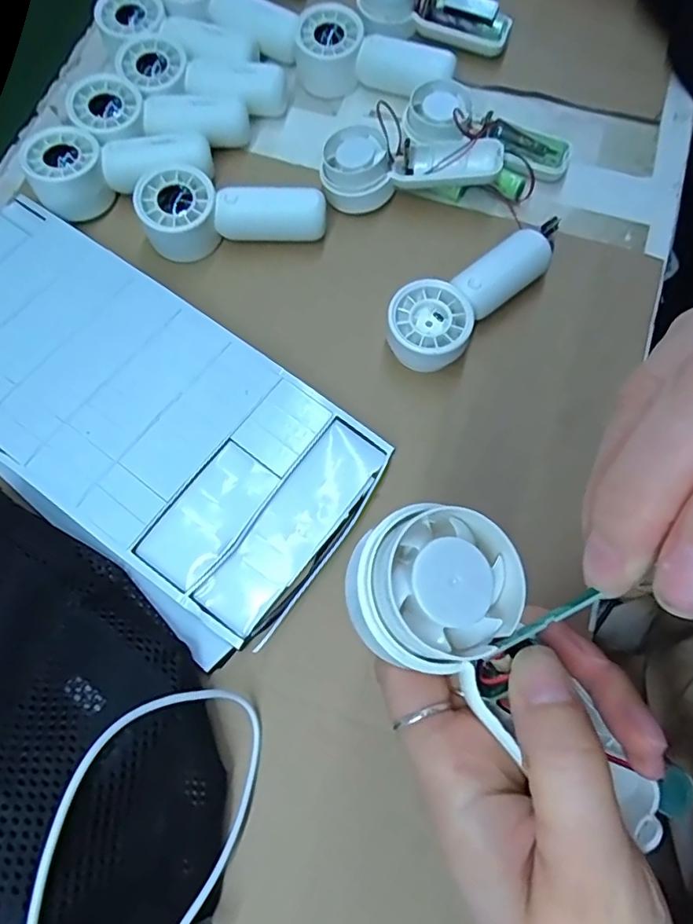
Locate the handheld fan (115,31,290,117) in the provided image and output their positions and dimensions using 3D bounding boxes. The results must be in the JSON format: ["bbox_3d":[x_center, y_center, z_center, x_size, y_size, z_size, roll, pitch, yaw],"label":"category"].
[{"bbox_3d":[-0.100,-0.256,0.381,0.111,0.032,0.048,14,74,5],"label":"handheld fan"}]

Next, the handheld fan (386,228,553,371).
[{"bbox_3d":[0.069,-0.097,0.327,0.046,0.032,0.109,42,78,13],"label":"handheld fan"}]

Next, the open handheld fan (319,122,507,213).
[{"bbox_3d":[0.039,-0.182,0.352,0.107,0.034,0.044,6,73,3],"label":"open handheld fan"}]

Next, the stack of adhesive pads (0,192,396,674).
[{"bbox_3d":[-0.129,-0.035,0.311,0.290,0.027,0.135,36,77,11],"label":"stack of adhesive pads"}]

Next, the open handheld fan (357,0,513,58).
[{"bbox_3d":[0.063,-0.323,0.393,0.107,0.028,0.033,14,74,6],"label":"open handheld fan"}]

